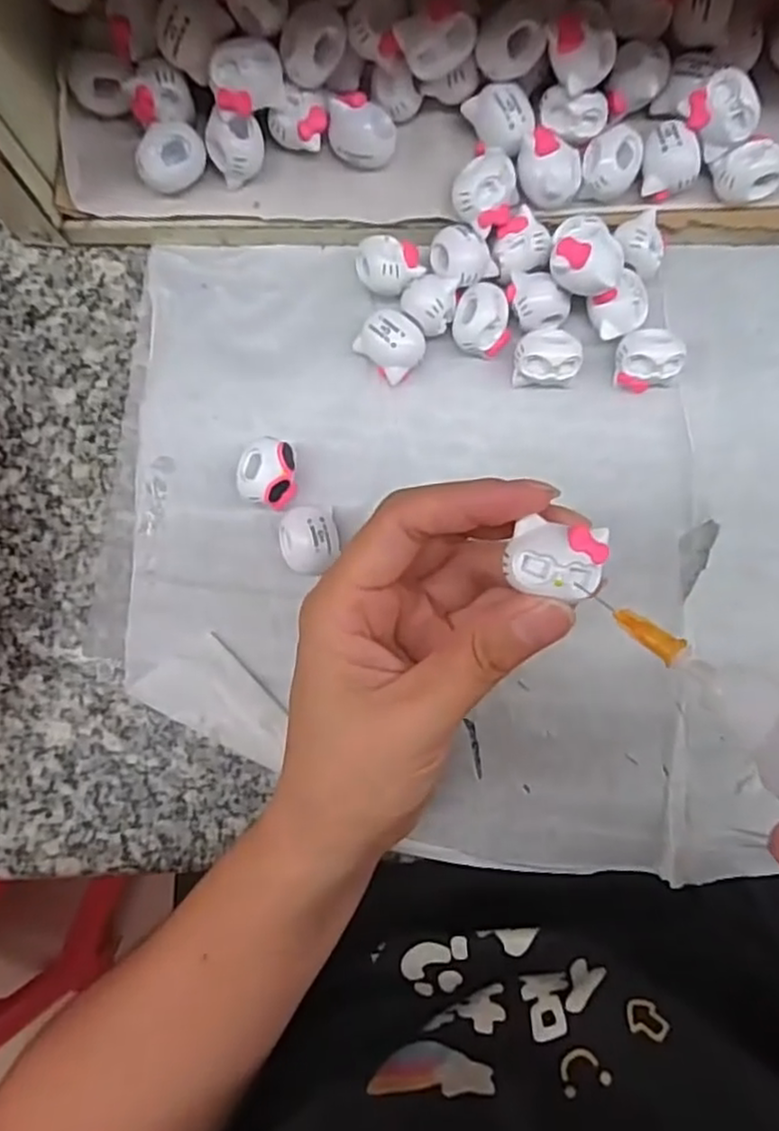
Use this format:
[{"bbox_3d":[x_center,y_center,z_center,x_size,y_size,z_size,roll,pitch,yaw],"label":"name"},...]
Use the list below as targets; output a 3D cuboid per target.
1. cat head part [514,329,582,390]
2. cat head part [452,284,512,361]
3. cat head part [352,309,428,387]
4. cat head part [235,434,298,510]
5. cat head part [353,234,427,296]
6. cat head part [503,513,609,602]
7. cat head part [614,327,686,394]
[{"bbox_3d":[0.060,-0.078,0.265,0.025,0.019,0.016,-1,84,-1],"label":"cat head part"},{"bbox_3d":[0.035,-0.094,0.267,0.021,0.020,0.023,-3,84,-1],"label":"cat head part"},{"bbox_3d":[0.001,-0.084,0.266,0.023,0.020,0.022,41,85,4],"label":"cat head part"},{"bbox_3d":[-0.046,-0.034,0.260,0.021,0.018,0.024,7,84,0],"label":"cat head part"},{"bbox_3d":[0.000,-0.113,0.267,0.024,0.020,0.021,-8,84,-1],"label":"cat head part"},{"bbox_3d":[0.043,-0.001,0.177,0.024,0.006,0.019,9,84,1],"label":"cat head part"},{"bbox_3d":[0.099,-0.079,0.265,0.023,0.016,0.020,-15,84,-2],"label":"cat head part"}]

